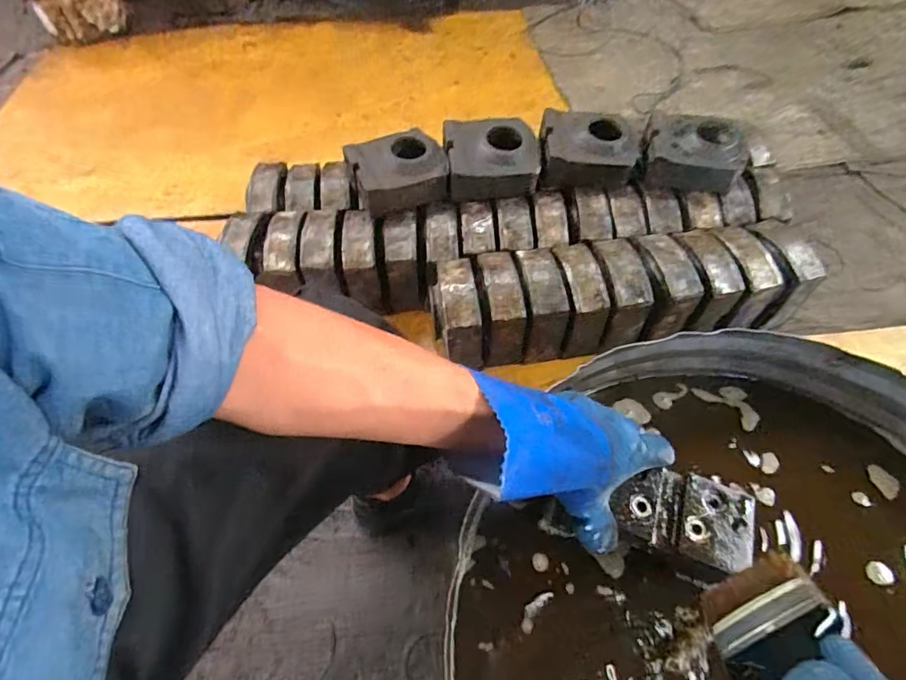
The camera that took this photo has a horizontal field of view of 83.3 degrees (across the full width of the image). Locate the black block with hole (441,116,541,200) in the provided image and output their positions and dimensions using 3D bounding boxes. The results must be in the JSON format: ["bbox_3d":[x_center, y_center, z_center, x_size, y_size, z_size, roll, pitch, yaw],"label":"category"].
[{"bbox_3d":[0.079,-0.374,1.055,0.184,0.086,0.161,-4,56,-1],"label":"black block with hole"}]

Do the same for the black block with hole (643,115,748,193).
[{"bbox_3d":[0.489,-0.377,1.044,0.186,0.083,0.138,6,57,6],"label":"black block with hole"}]

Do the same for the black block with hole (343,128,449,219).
[{"bbox_3d":[-0.112,-0.341,1.041,0.191,0.093,0.144,-13,57,-7],"label":"black block with hole"}]

